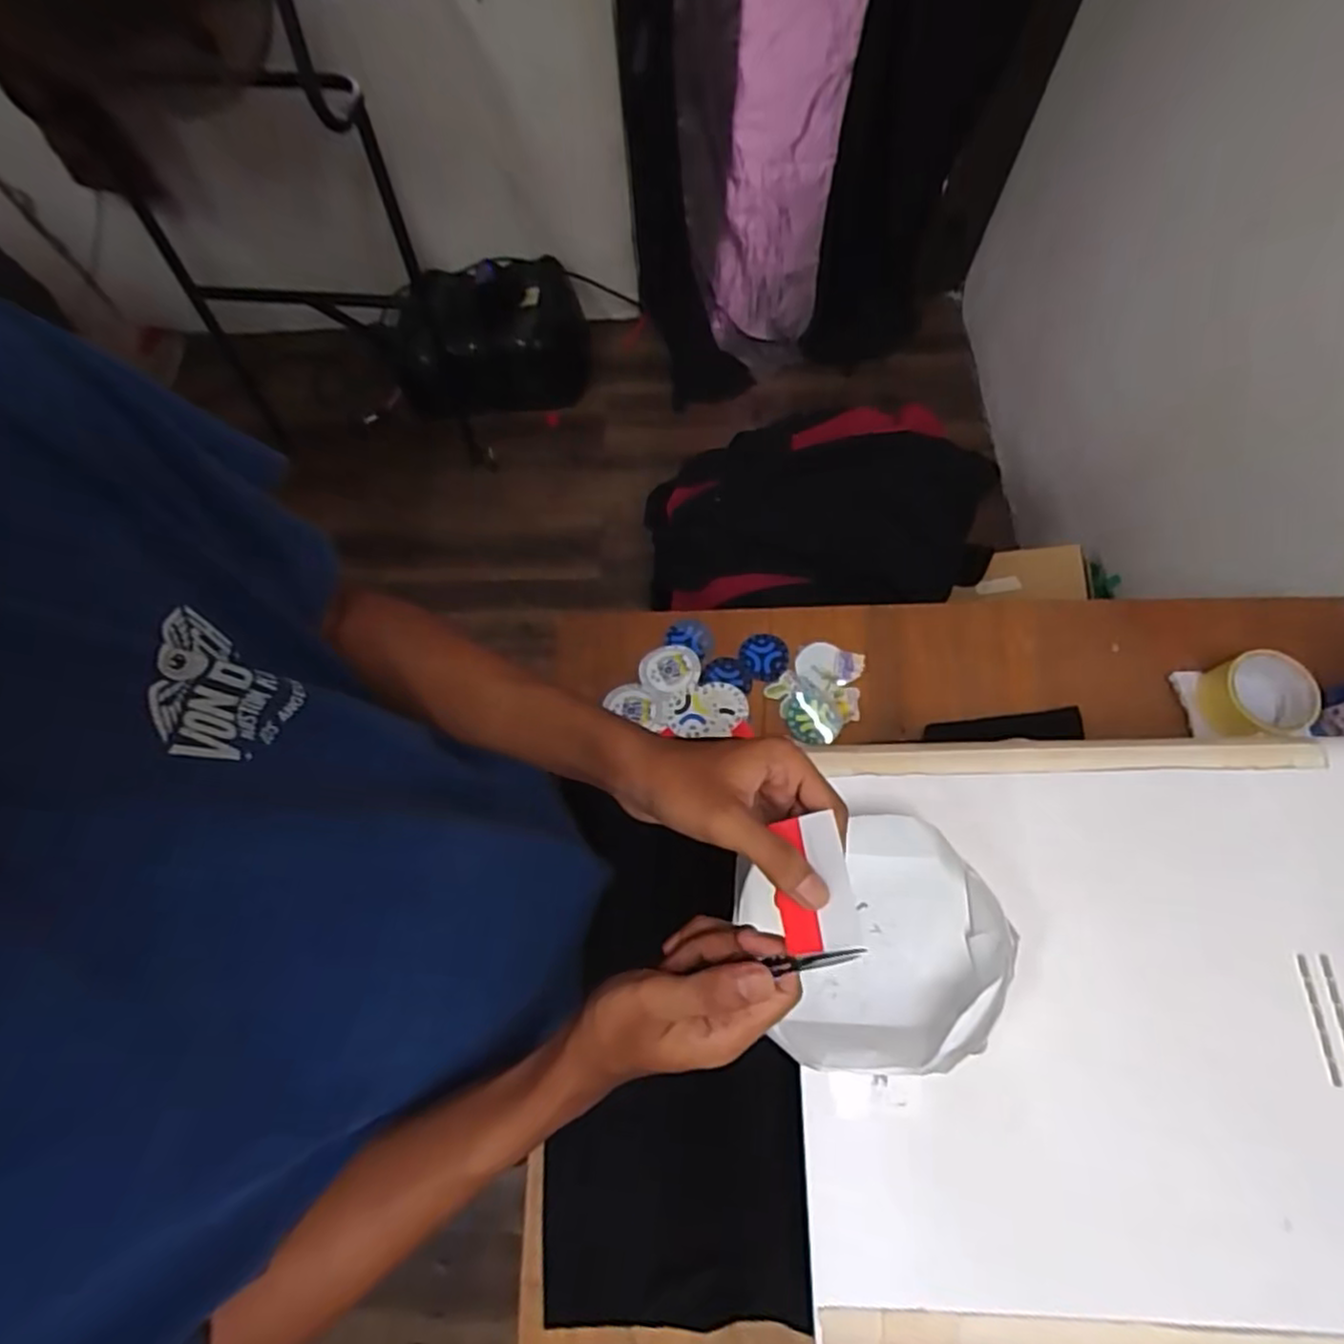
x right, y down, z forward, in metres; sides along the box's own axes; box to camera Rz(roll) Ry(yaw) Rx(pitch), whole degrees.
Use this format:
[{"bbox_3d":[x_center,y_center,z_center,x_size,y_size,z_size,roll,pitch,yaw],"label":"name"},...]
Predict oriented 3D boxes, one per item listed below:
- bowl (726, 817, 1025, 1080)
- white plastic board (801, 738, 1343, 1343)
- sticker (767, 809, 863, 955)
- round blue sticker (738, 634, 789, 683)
[{"bbox_3d":[0.145,0.189,0.496,0.178,0.053,0.161,-8,69,0],"label":"bowl"},{"bbox_3d":[0.345,0.241,0.488,0.491,0.023,0.396,-1,69,3],"label":"white plastic board"},{"bbox_3d":[0.073,0.110,0.359,0.038,0.010,0.067,-11,69,5],"label":"sticker"},{"bbox_3d":[0.104,-0.016,0.774,0.052,0.004,0.056,-1,69,2],"label":"round blue sticker"}]

